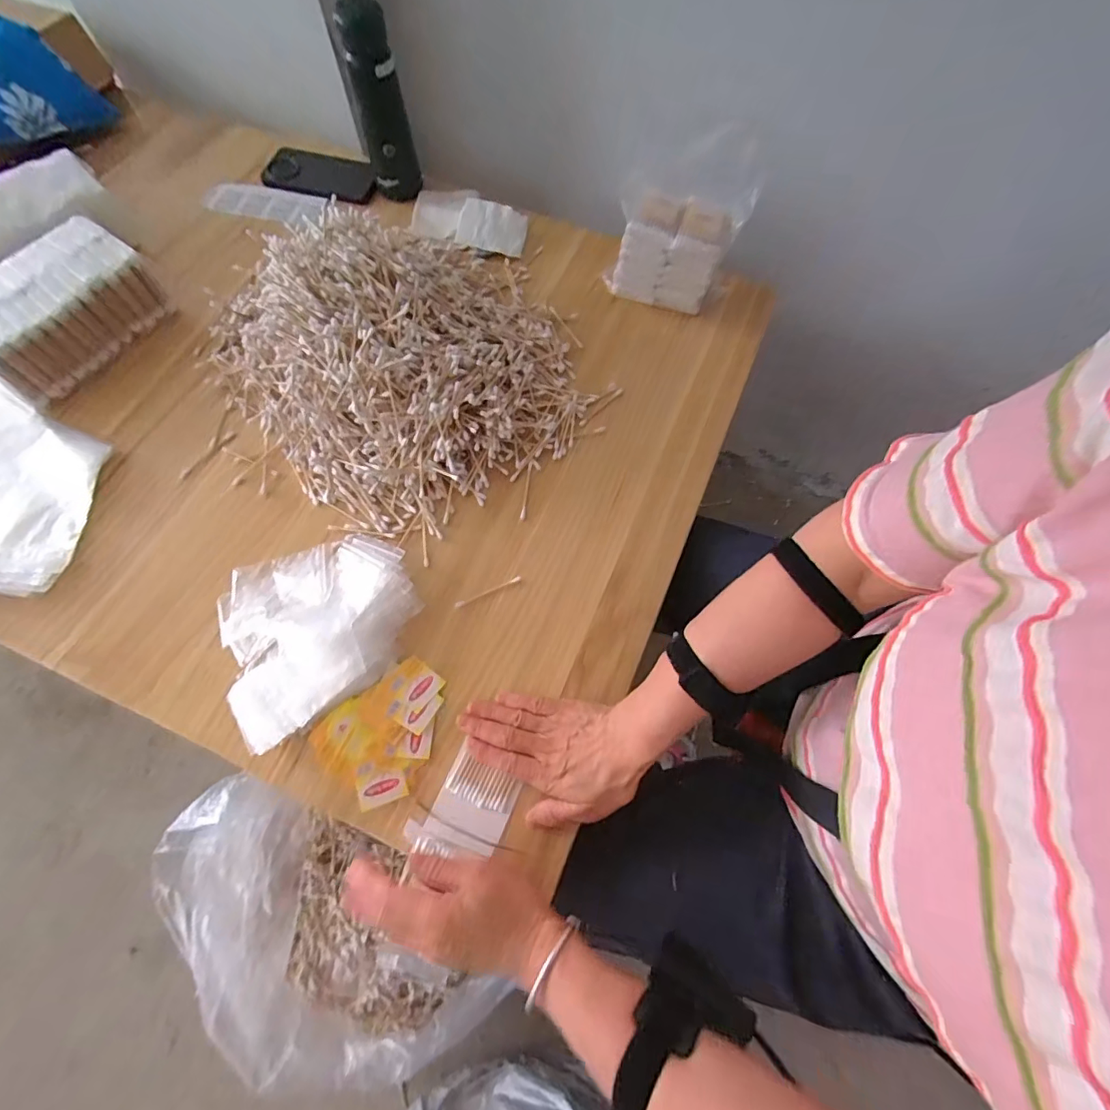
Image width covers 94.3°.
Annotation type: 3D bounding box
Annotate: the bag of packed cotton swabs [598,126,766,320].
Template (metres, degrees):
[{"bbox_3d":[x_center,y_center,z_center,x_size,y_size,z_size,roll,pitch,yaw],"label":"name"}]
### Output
[{"bbox_3d":[0.122,-0.328,0.519,0.127,0.173,0.052,19,68,7],"label":"bag of packed cotton swabs"}]

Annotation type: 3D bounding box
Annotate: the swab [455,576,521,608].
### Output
[{"bbox_3d":[-0.064,0.035,0.494,0.067,0.004,0.006,-23,69,-11],"label":"swab"}]

